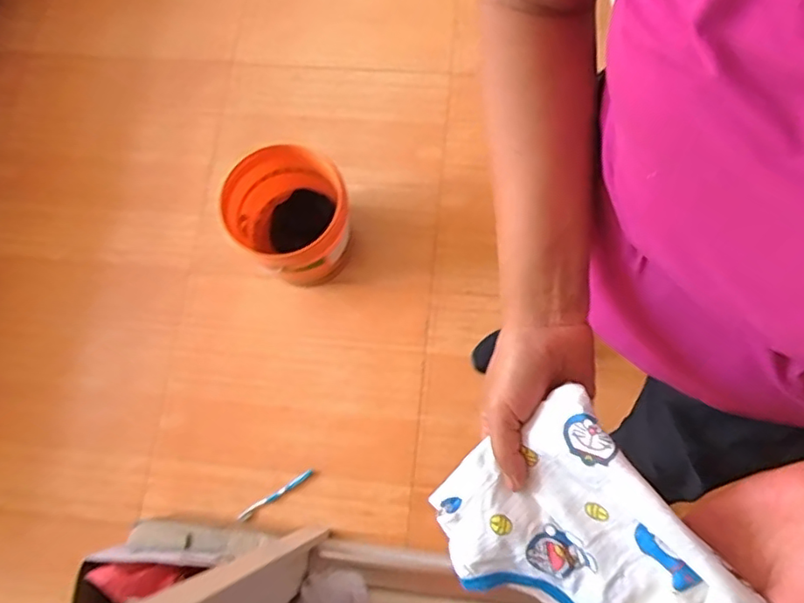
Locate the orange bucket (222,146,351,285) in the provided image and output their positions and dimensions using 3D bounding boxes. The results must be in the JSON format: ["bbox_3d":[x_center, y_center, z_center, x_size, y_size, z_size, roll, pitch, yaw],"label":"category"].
[{"bbox_3d":[-0.235,-0.174,1.321,0.246,0.269,0.242,-1,74,4],"label":"orange bucket"}]

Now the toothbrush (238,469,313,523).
[{"bbox_3d":[-0.277,0.422,1.273,0.183,0.010,0.020,-34,75,-8],"label":"toothbrush"}]

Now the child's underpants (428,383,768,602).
[{"bbox_3d":[0.139,0.188,0.405,0.154,0.050,0.224,-43,81,29],"label":"child's underpants"}]

